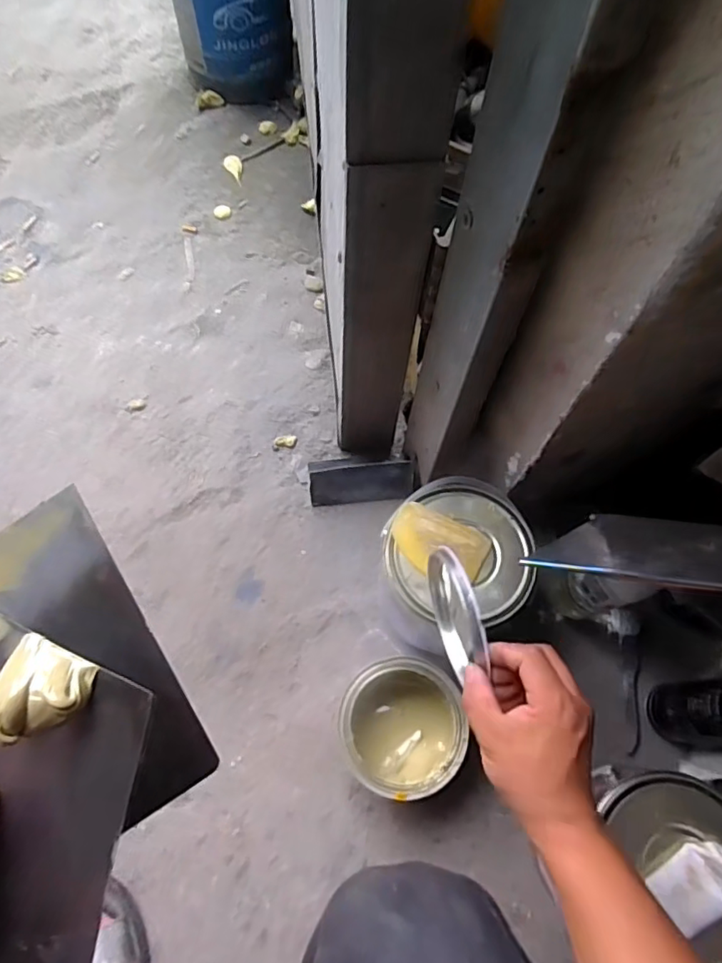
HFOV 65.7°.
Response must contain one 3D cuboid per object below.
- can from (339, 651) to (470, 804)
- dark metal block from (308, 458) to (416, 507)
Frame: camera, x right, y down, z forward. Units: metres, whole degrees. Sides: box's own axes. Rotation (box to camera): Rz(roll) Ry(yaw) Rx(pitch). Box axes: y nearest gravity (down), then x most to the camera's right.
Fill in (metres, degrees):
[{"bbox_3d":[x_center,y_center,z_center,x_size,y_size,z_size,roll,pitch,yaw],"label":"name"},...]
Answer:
[{"bbox_3d":[0.040,0.268,0.616,0.121,0.100,0.128,1,66,-2],"label":"can"},{"bbox_3d":[0.001,-0.006,0.767,0.139,0.043,0.060,-5,66,-5],"label":"dark metal block"}]

